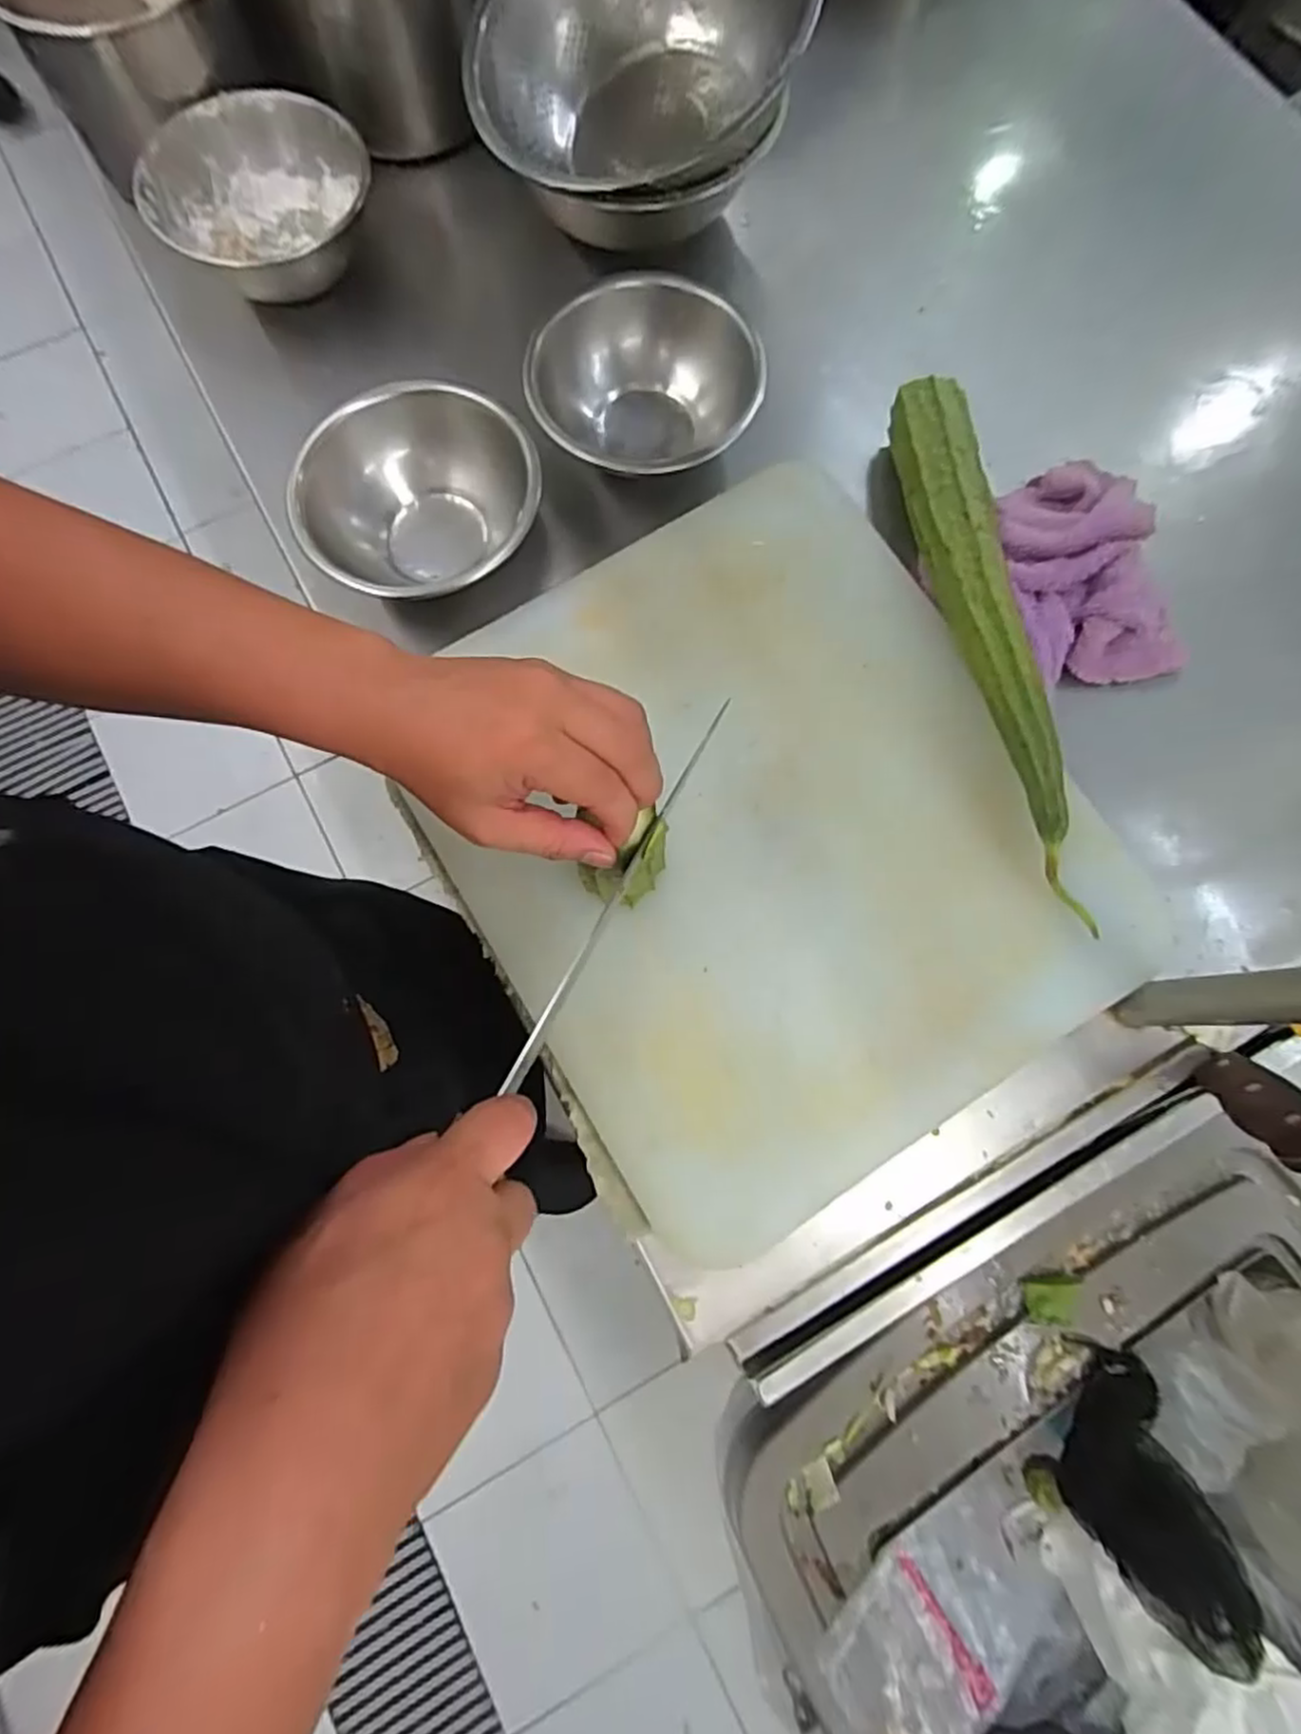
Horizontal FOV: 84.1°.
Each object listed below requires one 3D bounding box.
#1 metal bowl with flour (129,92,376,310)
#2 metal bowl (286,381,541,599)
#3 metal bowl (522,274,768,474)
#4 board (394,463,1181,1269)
[{"bbox_3d":[-0.278,-0.470,0.522,0.141,0.063,0.138,0,77,0],"label":"metal bowl with flour"},{"bbox_3d":[-0.144,-0.232,0.471,0.134,0.063,0.153,28,78,6],"label":"metal bowl"},{"bbox_3d":[-0.001,-0.322,0.491,0.143,0.068,0.151,0,77,0],"label":"metal bowl"},{"bbox_3d":[0.064,-0.017,0.431,0.334,0.031,0.393,-30,79,-7],"label":"board"}]

